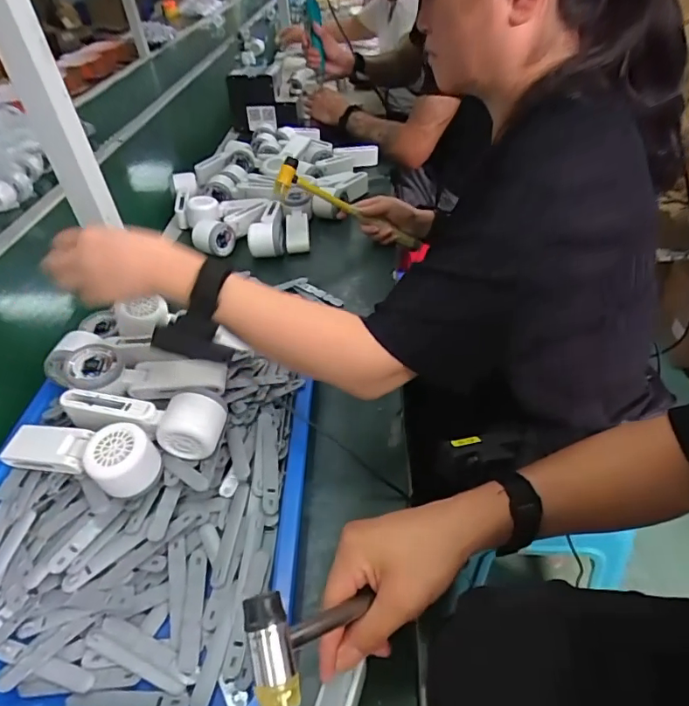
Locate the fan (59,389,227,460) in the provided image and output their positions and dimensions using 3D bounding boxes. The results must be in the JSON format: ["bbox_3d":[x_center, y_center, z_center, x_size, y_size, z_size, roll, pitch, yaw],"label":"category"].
[{"bbox_3d":[-0.203,0.071,0.499,0.170,0.060,0.051,4,43,10],"label":"fan"}]

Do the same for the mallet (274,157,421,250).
[{"bbox_3d":[0.008,-0.234,0.818,0.259,0.070,0.043,25,44,-6],"label":"mallet"}]

